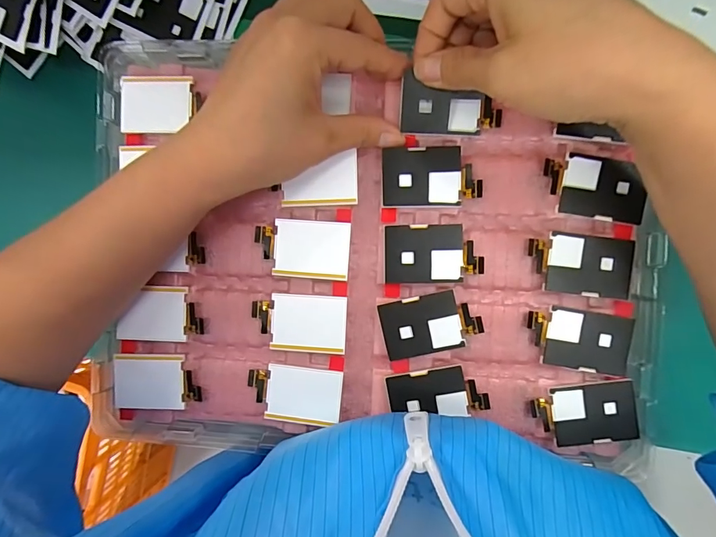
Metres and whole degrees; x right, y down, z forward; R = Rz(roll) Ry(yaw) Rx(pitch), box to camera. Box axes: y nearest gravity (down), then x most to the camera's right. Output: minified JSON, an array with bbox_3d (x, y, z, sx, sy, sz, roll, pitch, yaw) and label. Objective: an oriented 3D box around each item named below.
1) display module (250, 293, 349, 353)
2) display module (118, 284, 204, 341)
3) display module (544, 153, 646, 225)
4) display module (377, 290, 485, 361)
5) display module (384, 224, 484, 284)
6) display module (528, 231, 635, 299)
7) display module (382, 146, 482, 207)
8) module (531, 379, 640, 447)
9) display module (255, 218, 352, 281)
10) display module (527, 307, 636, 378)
[{"bbox_3d":[-0.036,0.034,0.250,0.057,0.005,0.035,3,91,5],"label":"display module"},{"bbox_3d":[-0.125,0.029,0.258,0.053,0.006,0.034,2,91,5],"label":"display module"},{"bbox_3d":[0.135,-0.046,0.232,0.055,0.005,0.034,11,92,5],"label":"display module"},{"bbox_3d":[0.044,0.033,0.243,0.057,0.004,0.034,-11,90,5],"label":"display module"},{"bbox_3d":[0.045,-0.009,0.241,0.056,0.004,0.034,-2,91,5],"label":"display module"},{"bbox_3d":[0.129,-0.003,0.235,0.057,0.004,0.035,7,91,5],"label":"display module"},{"bbox_3d":[0.043,-0.054,0.241,0.057,0.005,0.034,0,91,5],"label":"display module"},{"bbox_3d":[0.133,0.086,0.237,0.056,0.004,0.035,-9,90,5],"label":"module"},{"bbox_3d":[-0.034,-0.012,0.251,0.057,0.005,0.035,4,91,5],"label":"display module"},{"bbox_3d":[0.129,0.042,0.236,0.057,0.004,0.035,10,92,5],"label":"display module"}]

